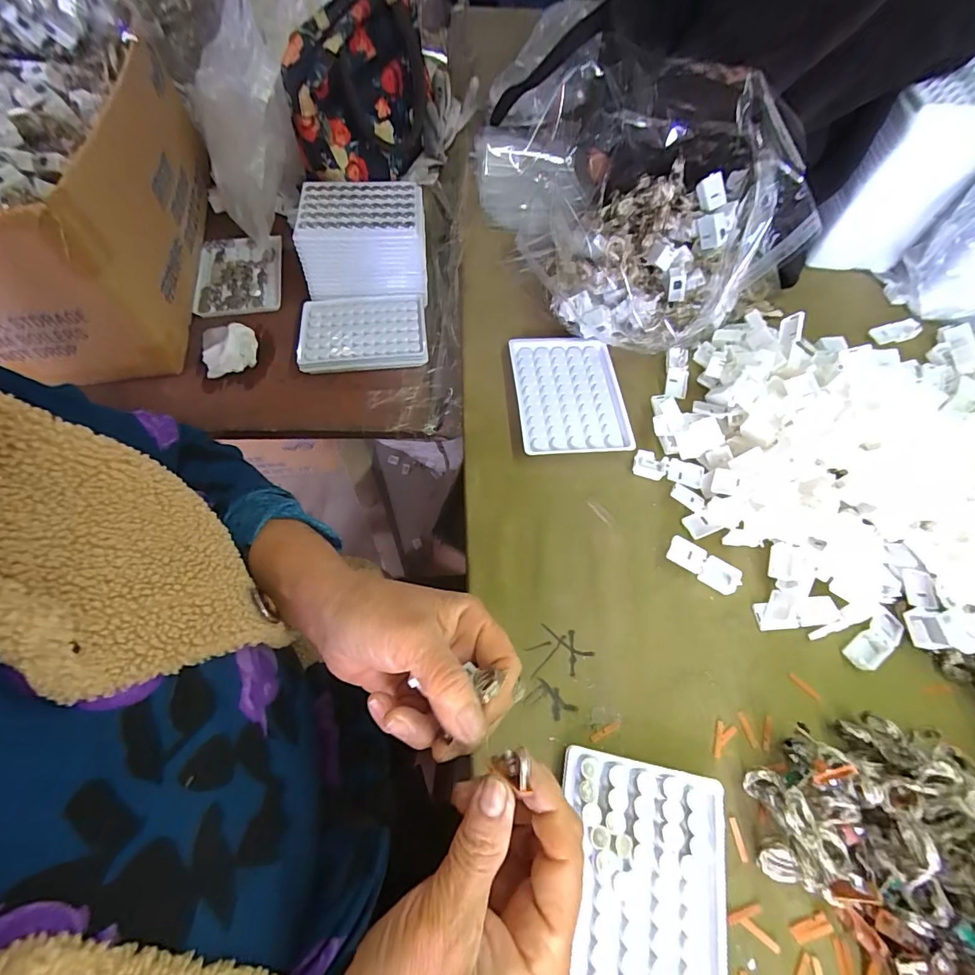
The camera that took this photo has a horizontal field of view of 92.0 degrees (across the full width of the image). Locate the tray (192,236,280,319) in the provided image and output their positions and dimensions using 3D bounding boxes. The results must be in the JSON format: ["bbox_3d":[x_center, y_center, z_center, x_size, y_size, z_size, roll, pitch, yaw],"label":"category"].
[{"bbox_3d":[-0.291,-0.247,0.547,0.094,0.015,0.123,-9,63,-7],"label":"tray"}]

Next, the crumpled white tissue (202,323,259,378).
[{"bbox_3d":[-0.266,-0.144,0.485,0.052,0.035,0.056,-13,63,-10],"label":"crumpled white tissue"}]

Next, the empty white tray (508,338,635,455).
[{"bbox_3d":[0.074,-0.087,0.430,0.095,0.009,0.131,-5,61,-2],"label":"empty white tray"}]

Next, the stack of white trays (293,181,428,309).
[{"bbox_3d":[-0.130,-0.266,0.511,0.130,0.073,0.101,1,60,-1],"label":"stack of white trays"}]

